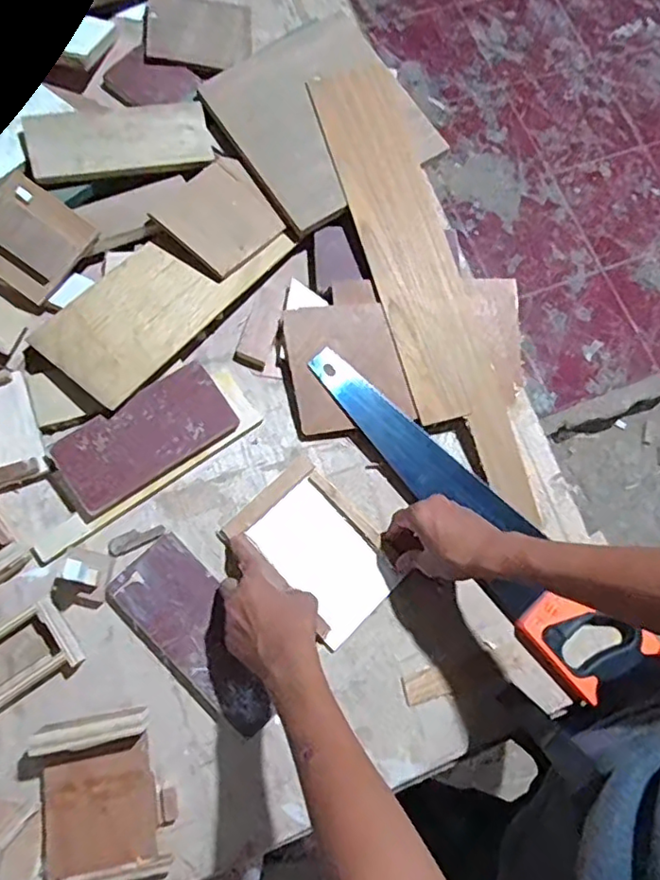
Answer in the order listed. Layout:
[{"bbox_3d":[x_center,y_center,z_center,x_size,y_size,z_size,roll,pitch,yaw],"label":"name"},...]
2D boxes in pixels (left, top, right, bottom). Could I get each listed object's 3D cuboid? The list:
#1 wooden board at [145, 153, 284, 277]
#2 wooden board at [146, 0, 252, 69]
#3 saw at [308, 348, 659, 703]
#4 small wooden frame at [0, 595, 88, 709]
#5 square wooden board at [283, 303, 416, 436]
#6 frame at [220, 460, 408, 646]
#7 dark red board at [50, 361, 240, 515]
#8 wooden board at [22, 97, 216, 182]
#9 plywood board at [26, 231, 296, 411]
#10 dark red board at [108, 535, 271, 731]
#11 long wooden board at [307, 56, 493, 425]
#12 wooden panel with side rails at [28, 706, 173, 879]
[{"bbox_3d":[-0.134,-0.282,0.734,0.122,0.009,0.133,45,67,0],"label":"wooden board"},{"bbox_3d":[-0.184,-0.579,0.832,0.141,0.009,0.124,2,75,-11],"label":"wooden board"},{"bbox_3d":[0.164,0.079,0.690,0.098,0.033,0.497,-40,82,-14],"label":"saw"},{"bbox_3d":[-0.321,0.226,0.595,0.122,0.034,0.074,-34,81,-13],"label":"small wooden frame"},{"bbox_3d":[0.019,-0.092,0.717,0.133,0.010,0.154,-11,86,-5],"label":"square wooden board"},{"bbox_3d":[-0.012,0.124,0.680,0.123,0.023,0.186,-44,81,-11],"label":"frame"},{"bbox_3d":[-0.206,-0.006,0.659,0.190,0.022,0.089,-34,79,-10],"label":"dark red board"},{"bbox_3d":[-0.262,-0.379,0.736,0.216,0.010,0.095,-14,81,-10],"label":"wooden board"},{"bbox_3d":[-0.200,-0.180,0.711,0.135,0.014,0.302,39,69,10],"label":"plywood board"},{"bbox_3d":[-0.135,0.208,0.629,0.091,0.020,0.216,-42,83,-14],"label":"dark red board"},{"bbox_3d":[0.094,-0.264,0.751,0.111,0.010,0.482,-18,83,-6],"label":"long wooden board"},{"bbox_3d":[-0.227,0.350,0.558,0.126,0.062,0.163,-6,76,-7],"label":"wooden panel with side rails"}]

